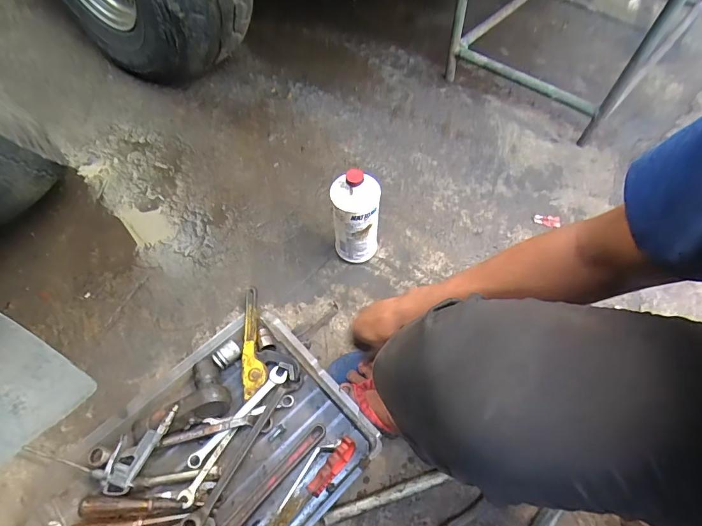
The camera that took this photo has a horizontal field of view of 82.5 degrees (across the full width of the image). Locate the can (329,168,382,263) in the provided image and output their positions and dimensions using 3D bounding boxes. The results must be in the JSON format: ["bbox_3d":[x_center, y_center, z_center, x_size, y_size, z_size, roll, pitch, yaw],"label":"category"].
[{"bbox_3d":[0.010,-0.082,0.761,0.092,0.227,0.076,-2,60,-2],"label":"can"}]

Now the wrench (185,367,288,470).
[{"bbox_3d":[-0.182,0.248,0.651,0.026,0.010,0.197,37,65,19],"label":"wrench"}]

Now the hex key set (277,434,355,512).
[{"bbox_3d":[-0.052,0.323,0.616,0.050,0.034,0.135,38,66,19],"label":"hex key set"}]

